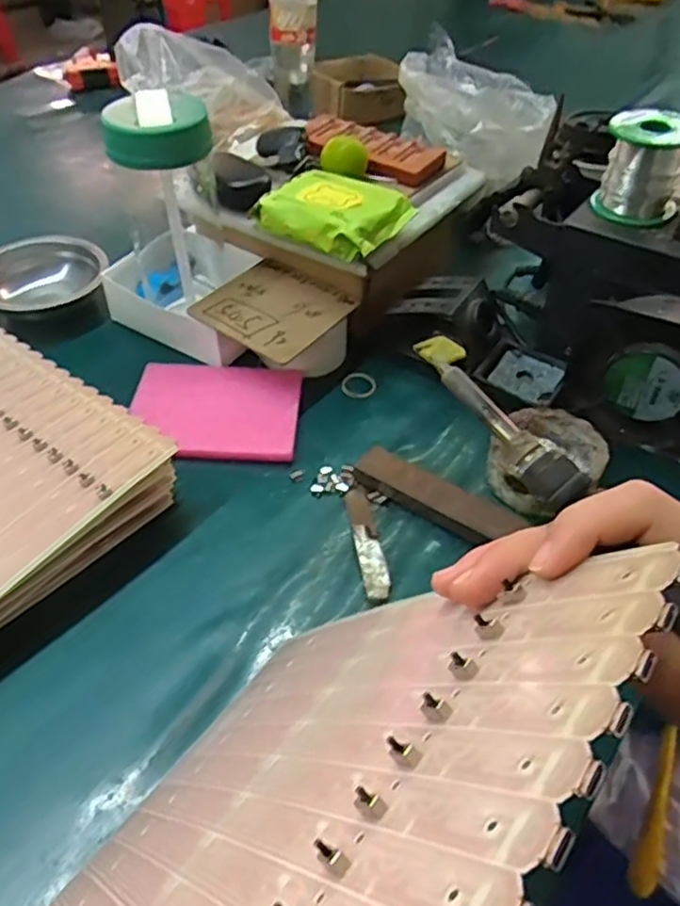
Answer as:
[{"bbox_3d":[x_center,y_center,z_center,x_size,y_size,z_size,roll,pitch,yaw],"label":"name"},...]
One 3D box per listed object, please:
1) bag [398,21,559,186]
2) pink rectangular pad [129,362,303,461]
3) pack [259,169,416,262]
[{"bbox_3d":[0.136,-0.389,0.768,0.122,0.090,0.207,-14,47,-16],"label":"bag"},{"bbox_3d":[-0.105,-0.038,0.577,0.139,0.014,0.111,2,44,3],"label":"pink rectangular pad"},{"bbox_3d":[-0.006,-0.216,0.602,0.116,0.026,0.089,31,52,26],"label":"pack"}]

